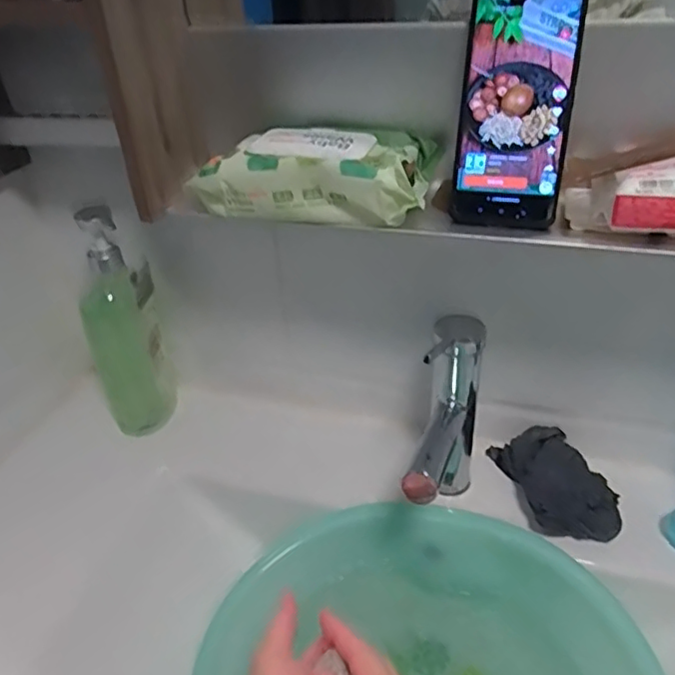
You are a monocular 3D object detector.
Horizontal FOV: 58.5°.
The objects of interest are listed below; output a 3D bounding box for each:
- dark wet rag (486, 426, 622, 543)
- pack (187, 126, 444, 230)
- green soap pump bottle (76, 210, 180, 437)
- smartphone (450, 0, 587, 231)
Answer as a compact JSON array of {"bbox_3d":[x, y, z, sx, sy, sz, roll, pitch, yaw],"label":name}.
[{"bbox_3d":[0.219,0.141,0.613,0.077,0.058,0.144,-12,36,-10],"label":"dark wet rag"},{"bbox_3d":[-0.022,-0.138,0.500,0.195,0.051,0.103,6,37,15],"label":"pack"},{"bbox_3d":[-0.248,-0.009,0.697,0.085,0.271,0.065,-20,39,-21],"label":"green soap pump bottle"},{"bbox_3d":[0.131,-0.166,0.443,0.077,0.167,0.012,9,15,18],"label":"smartphone"}]

